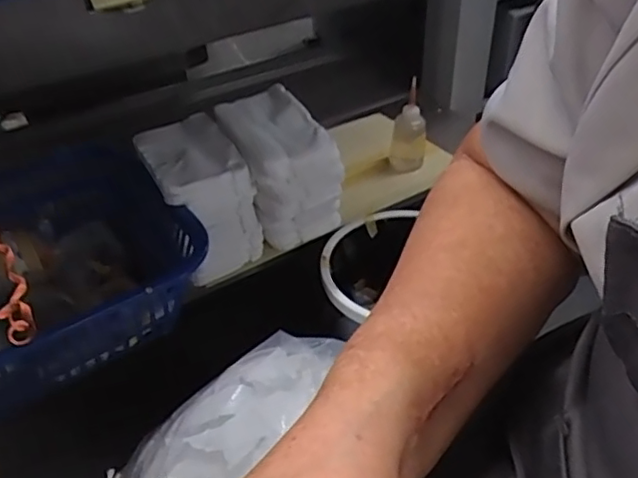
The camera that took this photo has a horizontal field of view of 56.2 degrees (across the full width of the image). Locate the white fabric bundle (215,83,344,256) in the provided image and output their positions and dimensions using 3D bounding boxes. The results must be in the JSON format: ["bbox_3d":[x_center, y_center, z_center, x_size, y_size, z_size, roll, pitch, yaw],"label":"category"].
[{"bbox_3d":[-0.066,-0.111,1.019,0.156,0.200,0.216,-15,41,-15],"label":"white fabric bundle"}]

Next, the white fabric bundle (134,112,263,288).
[{"bbox_3d":[-0.195,-0.069,0.971,0.134,0.178,0.200,-21,43,-21],"label":"white fabric bundle"}]

